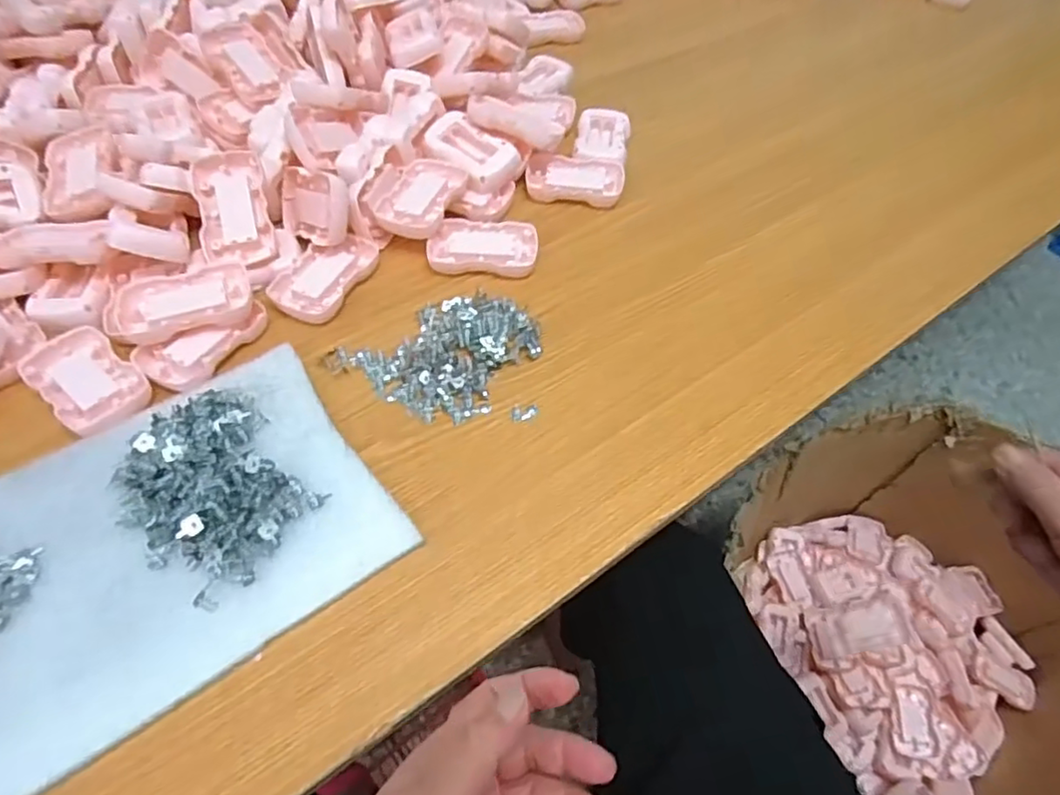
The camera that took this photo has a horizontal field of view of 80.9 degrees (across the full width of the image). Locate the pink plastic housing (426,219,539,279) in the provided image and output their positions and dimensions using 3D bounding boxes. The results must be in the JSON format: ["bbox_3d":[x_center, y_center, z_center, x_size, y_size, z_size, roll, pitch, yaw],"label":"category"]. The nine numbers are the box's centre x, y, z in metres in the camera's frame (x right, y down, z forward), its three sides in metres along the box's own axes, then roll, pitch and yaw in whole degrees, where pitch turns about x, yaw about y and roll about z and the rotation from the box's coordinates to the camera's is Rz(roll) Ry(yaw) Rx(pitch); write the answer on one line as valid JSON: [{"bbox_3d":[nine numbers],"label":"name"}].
[{"bbox_3d":[-0.038,-0.124,0.512,0.086,0.010,0.056,8,56,1],"label":"pink plastic housing"}]

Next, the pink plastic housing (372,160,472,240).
[{"bbox_3d":[-0.089,-0.169,0.522,0.053,0.013,0.090,18,57,7],"label":"pink plastic housing"}]

